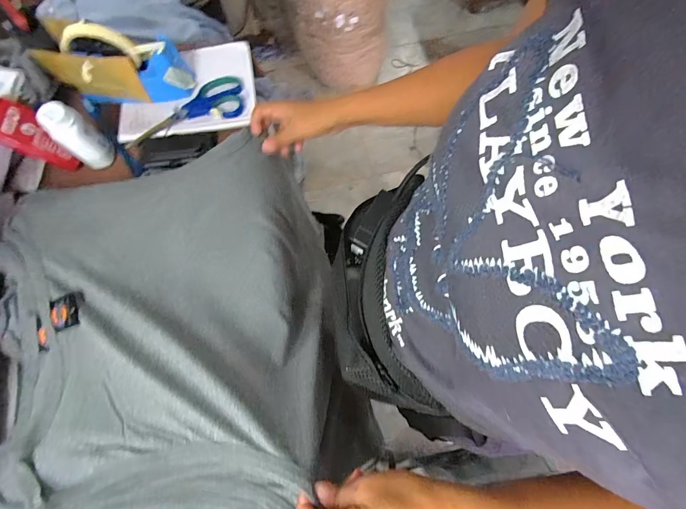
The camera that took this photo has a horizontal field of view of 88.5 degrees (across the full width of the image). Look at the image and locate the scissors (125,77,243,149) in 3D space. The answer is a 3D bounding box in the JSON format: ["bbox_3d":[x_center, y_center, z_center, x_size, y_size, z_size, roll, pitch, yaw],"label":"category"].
[{"bbox_3d":[-0.241,-0.220,0.536,0.183,0.011,0.067,-20,76,-6],"label":"scissors"}]

